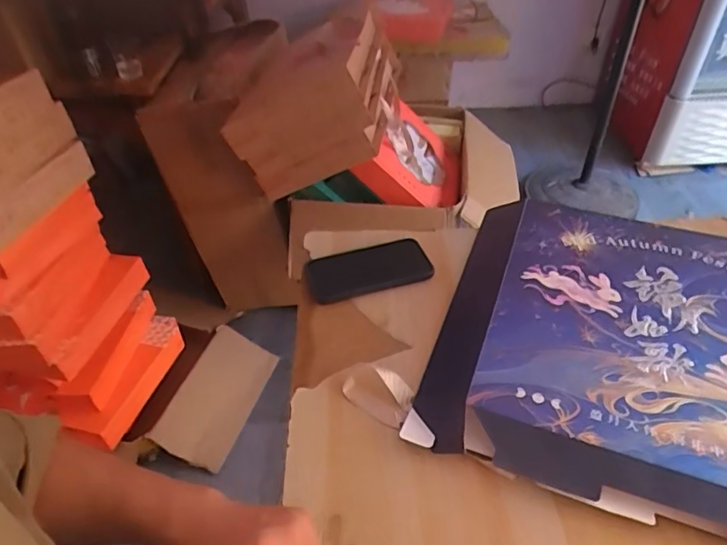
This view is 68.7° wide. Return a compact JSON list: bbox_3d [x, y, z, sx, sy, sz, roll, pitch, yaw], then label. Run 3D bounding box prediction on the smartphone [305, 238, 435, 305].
[{"bbox_3d":[0.006,-0.007,0.690,0.156,0.009,0.073,-13,44,-12],"label":"smartphone"}]

